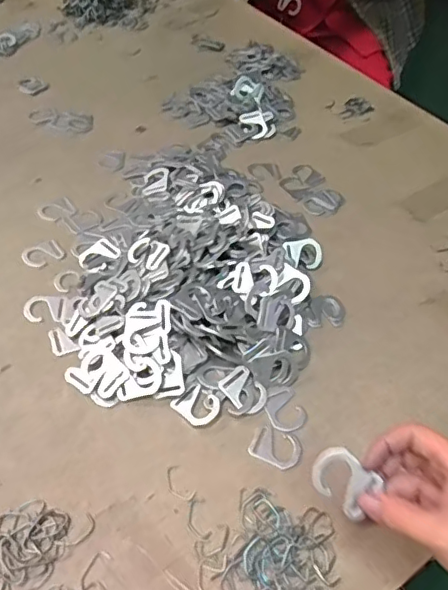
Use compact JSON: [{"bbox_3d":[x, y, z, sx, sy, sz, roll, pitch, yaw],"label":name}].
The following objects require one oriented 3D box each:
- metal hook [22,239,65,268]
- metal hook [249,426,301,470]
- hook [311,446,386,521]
[{"bbox_3d":[-0.204,-0.046,0.628,0.043,0.004,0.035,-24,55,-23],"label":"metal hook"},{"bbox_3d":[0.047,0.134,0.491,0.042,0.004,0.034,26,52,18],"label":"metal hook"},{"bbox_3d":[0.081,0.125,0.374,0.045,0.005,0.035,37,100,14],"label":"hook"}]

